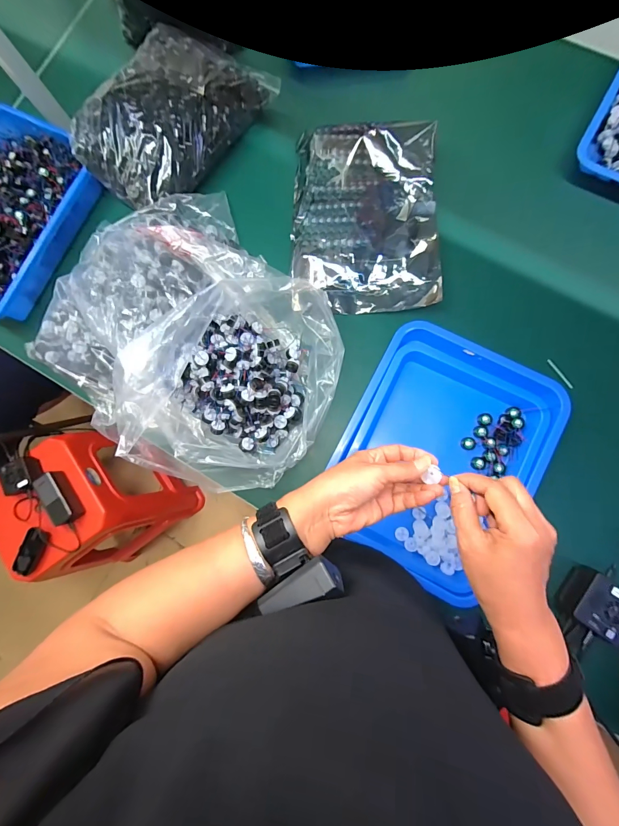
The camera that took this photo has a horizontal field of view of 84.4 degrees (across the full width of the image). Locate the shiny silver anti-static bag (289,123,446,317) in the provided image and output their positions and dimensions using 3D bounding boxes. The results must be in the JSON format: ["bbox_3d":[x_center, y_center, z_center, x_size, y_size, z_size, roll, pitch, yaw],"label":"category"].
[{"bbox_3d":[0.097,-0.350,0.602,0.253,0.054,0.342,1,83,4],"label":"shiny silver anti-static bag"}]

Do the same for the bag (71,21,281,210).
[{"bbox_3d":[-0.249,-0.541,0.630,0.215,0.117,0.343,35,87,7],"label":"bag"}]

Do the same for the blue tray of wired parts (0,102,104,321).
[{"bbox_3d":[-0.575,-0.384,0.650,0.247,0.057,0.371,25,86,6],"label":"blue tray of wired parts"}]

